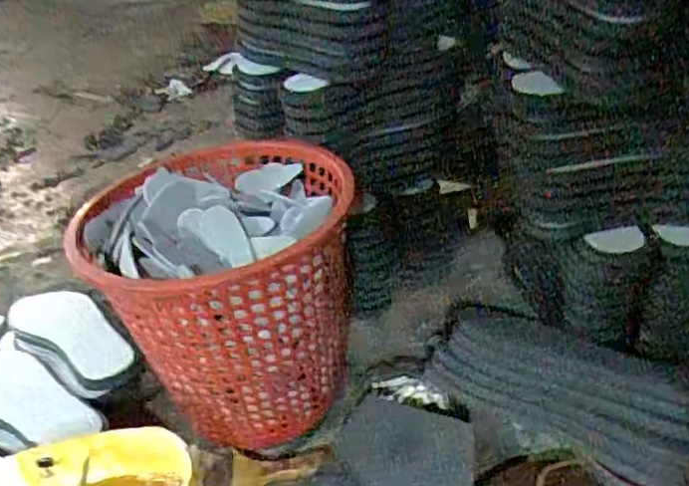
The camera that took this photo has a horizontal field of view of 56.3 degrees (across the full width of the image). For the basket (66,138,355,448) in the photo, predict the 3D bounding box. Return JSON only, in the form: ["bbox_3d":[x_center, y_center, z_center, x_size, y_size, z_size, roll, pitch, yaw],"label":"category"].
[{"bbox_3d":[-0.110,0.049,0.654,0.245,0.268,0.234,-24,36,-25],"label":"basket"}]

